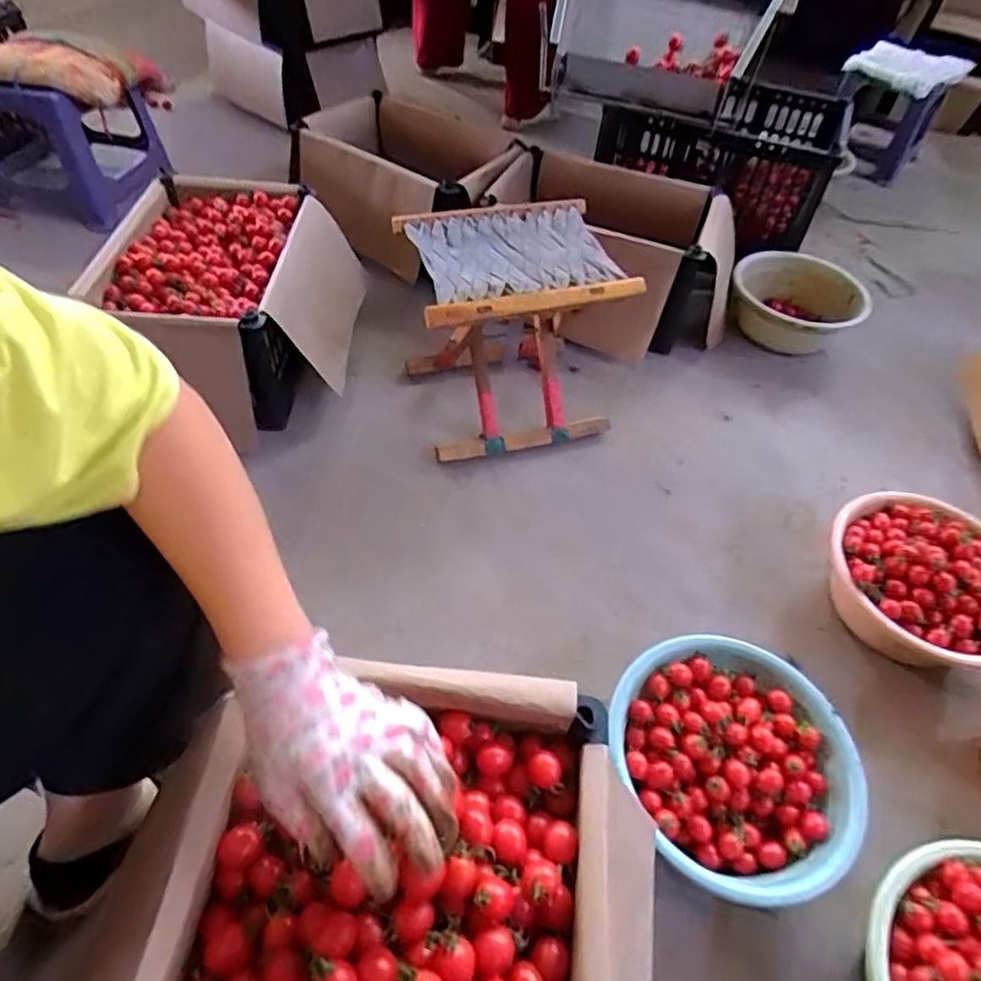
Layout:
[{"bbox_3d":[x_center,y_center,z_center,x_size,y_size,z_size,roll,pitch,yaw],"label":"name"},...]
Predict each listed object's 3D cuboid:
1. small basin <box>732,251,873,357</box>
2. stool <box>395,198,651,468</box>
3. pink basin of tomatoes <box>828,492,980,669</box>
[{"bbox_3d":[0.618,-0.382,1.291,0.257,0.098,0.239,22,51,12],"label":"small basin"},{"bbox_3d":[0.022,-0.252,0.997,0.291,0.297,0.244,-11,52,-15],"label":"stool"},{"bbox_3d":[0.584,0.124,0.854,0.258,0.105,0.247,29,53,18],"label":"pink basin of tomatoes"}]

